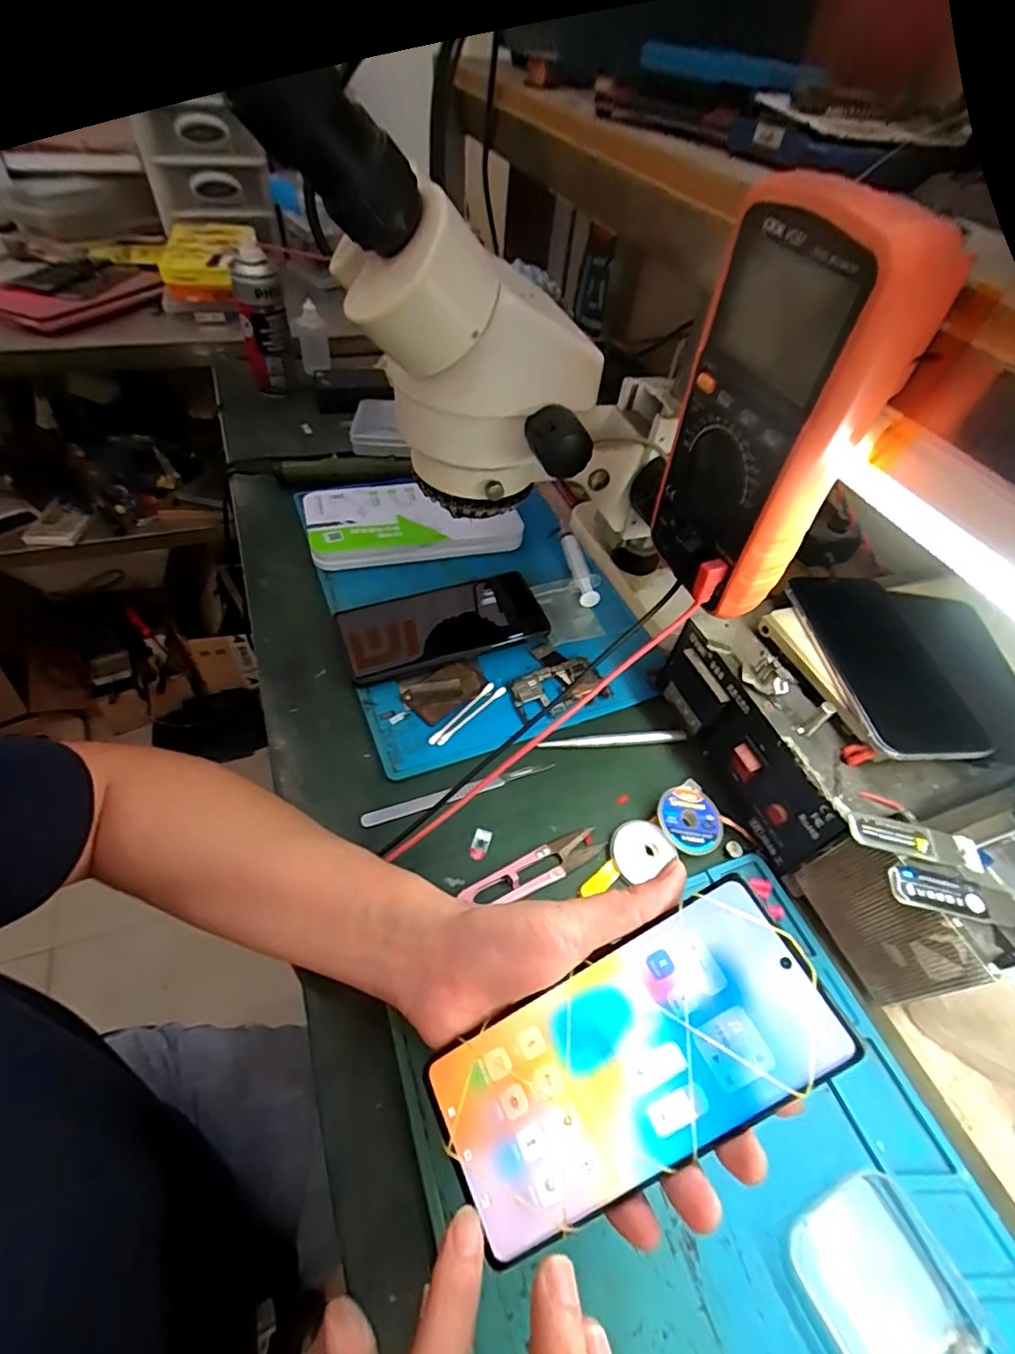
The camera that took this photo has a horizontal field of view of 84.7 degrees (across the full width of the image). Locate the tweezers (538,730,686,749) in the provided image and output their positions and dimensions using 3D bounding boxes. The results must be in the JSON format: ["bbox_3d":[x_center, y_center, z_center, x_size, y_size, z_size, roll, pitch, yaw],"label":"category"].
[{"bbox_3d":[0.079,0.047,0.420,0.111,0.006,0.009,-1,50,-7],"label":"tweezers"}]

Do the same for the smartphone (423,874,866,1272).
[{"bbox_3d":[0.047,0.155,0.224,0.161,0.004,0.071,-33,62,2],"label":"smartphone"}]

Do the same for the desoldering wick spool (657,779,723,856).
[{"bbox_3d":[0.124,0.096,0.377,0.045,0.014,0.045,3,50,-4],"label":"desoldering wick spool"}]

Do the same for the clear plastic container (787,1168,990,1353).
[{"bbox_3d":[0.164,0.265,0.242,0.062,0.014,0.064,-19,55,-21],"label":"clear plastic container"}]

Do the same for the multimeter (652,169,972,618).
[{"bbox_3d":[0.120,-0.115,0.261,0.059,0.170,0.084,-5,51,-10],"label":"multimeter"}]

